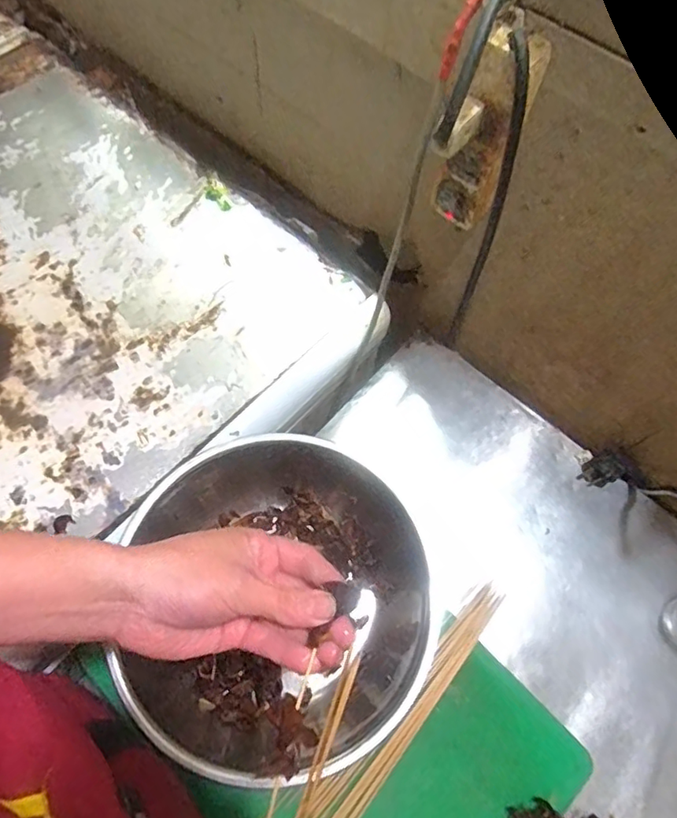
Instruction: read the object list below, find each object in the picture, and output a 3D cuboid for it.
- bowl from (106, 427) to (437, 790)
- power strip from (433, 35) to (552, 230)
[{"bbox_3d":[-0.067,0.197,0.557,0.304,0.130,0.291,1,67,-3],"label":"bowl"},{"bbox_3d":[0.123,-0.227,0.474,0.053,0.181,0.029,31,69,10],"label":"power strip"}]

